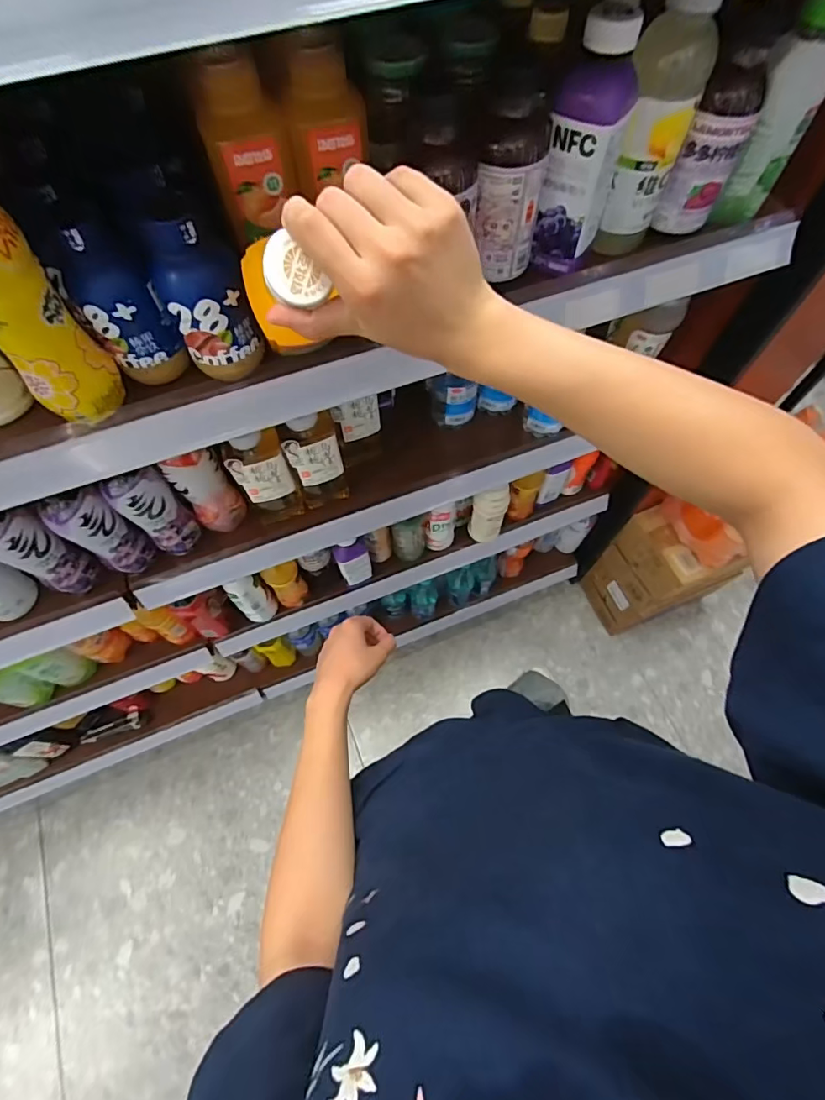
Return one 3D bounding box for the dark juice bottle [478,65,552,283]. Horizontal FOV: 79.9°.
[{"bbox_3d":[0.089,-0.323,0.438,0.057,0.135,0.058,10,66,5],"label":"dark juice bottle"}]

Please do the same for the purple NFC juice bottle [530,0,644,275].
[{"bbox_3d":[0.152,-0.349,0.435,0.055,0.177,0.057,27,68,13],"label":"purple NFC juice bottle"}]

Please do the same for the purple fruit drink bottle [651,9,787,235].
[{"bbox_3d":[0.285,-0.382,0.461,0.052,0.151,0.053,27,68,13],"label":"purple fruit drink bottle"}]

